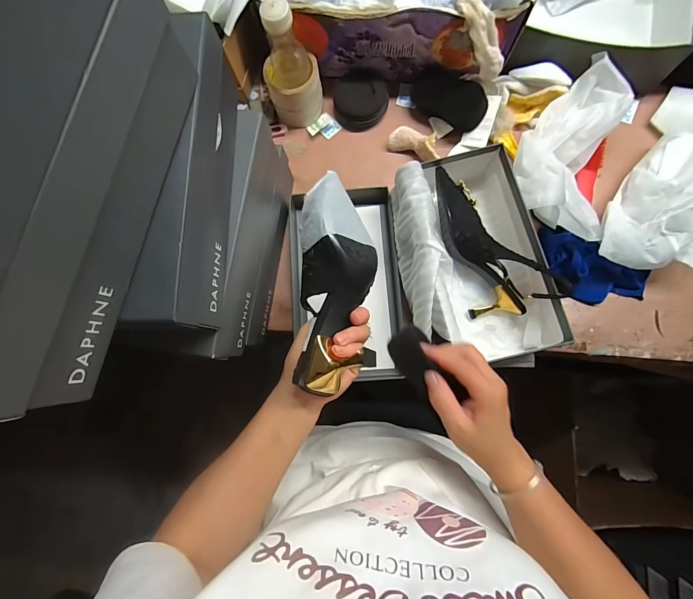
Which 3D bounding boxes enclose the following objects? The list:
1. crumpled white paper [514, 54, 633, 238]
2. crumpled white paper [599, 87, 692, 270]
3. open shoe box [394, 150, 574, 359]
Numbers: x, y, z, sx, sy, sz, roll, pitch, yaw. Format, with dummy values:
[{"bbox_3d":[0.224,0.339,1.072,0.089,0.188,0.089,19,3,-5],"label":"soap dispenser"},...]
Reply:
[{"bbox_3d":[0.329,-0.229,0.493,0.145,0.069,0.285,8,82,4],"label":"crumpled white paper"},{"bbox_3d":[0.495,-0.181,0.513,0.130,0.074,0.312,26,84,7],"label":"crumpled white paper"},{"bbox_3d":[0.171,-0.060,0.499,0.192,0.100,0.318,-15,81,1],"label":"open shoe box"}]

